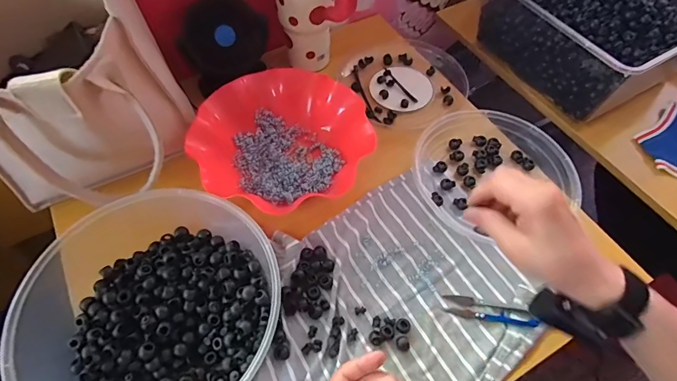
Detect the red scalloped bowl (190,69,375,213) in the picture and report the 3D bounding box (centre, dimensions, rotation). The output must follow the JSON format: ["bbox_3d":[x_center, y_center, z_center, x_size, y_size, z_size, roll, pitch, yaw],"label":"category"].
[{"bbox_3d":[-0.075,-0.065,0.535,0.225,0.056,0.209,-31,63,-20],"label":"red scalloped bowl"}]

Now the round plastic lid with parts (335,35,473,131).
[{"bbox_3d":[0.104,-0.181,0.646,0.174,0.024,0.182,1,57,-1],"label":"round plastic lid with parts"}]

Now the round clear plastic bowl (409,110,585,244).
[{"bbox_3d":[0.197,-0.029,0.527,0.181,0.046,0.170,1,57,-1],"label":"round clear plastic bowl"}]

